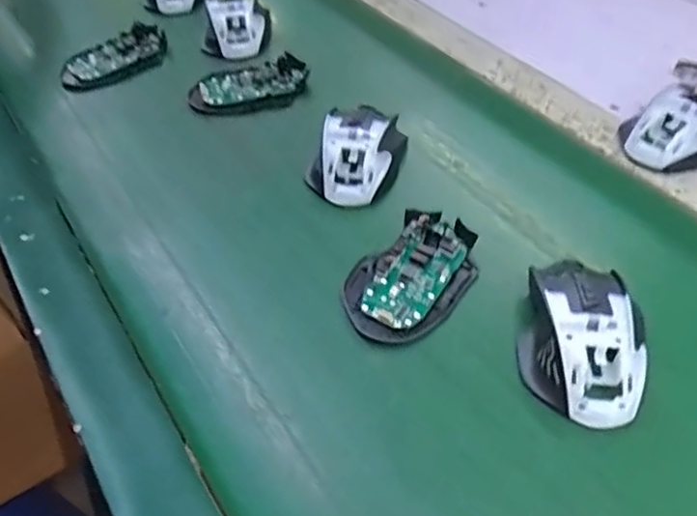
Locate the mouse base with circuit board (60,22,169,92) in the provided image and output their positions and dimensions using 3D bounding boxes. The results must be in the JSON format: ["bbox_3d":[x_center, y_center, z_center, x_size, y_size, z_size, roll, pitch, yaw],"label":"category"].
[{"bbox_3d":[-0.247,-0.213,0.653,0.119,0.019,0.057,-36,56,-26],"label":"mouse base with circuit board"}]

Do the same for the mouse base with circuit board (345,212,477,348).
[{"bbox_3d":[0.045,0.011,0.434,0.071,0.018,0.115,33,57,28],"label":"mouse base with circuit board"}]

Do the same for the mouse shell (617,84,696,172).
[{"bbox_3d":[0.286,-0.113,0.522,0.109,0.037,0.074,-25,52,-18],"label":"mouse shell"}]

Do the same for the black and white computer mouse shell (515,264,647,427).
[{"bbox_3d":[0.149,0.047,0.386,0.073,0.036,0.109,9,49,10],"label":"black and white computer mouse shell"}]

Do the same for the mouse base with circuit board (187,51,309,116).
[{"bbox_3d":[-0.097,-0.168,0.604,0.116,0.020,0.064,-14,49,-10],"label":"mouse base with circuit board"}]

